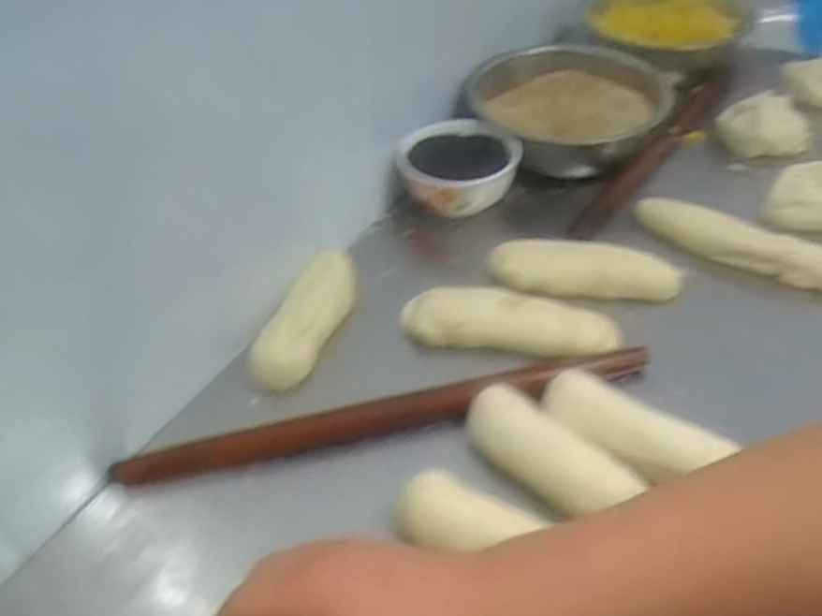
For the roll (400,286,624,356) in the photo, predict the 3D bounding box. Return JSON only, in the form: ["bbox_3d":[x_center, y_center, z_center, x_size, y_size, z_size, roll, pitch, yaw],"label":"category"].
[{"bbox_3d":[0.078,0.009,0.601,0.171,0.035,0.048,3,44,7],"label":"roll"}]

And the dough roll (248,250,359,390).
[{"bbox_3d":[-0.083,0.003,0.610,0.035,0.047,0.132,14,46,18],"label":"dough roll"}]

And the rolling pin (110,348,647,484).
[{"bbox_3d":[-0.014,0.074,0.539,0.392,0.025,0.027,-11,44,-7],"label":"rolling pin"}]

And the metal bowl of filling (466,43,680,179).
[{"bbox_3d":[0.169,-0.211,0.823,0.202,0.080,0.217,-2,44,2],"label":"metal bowl of filling"}]

